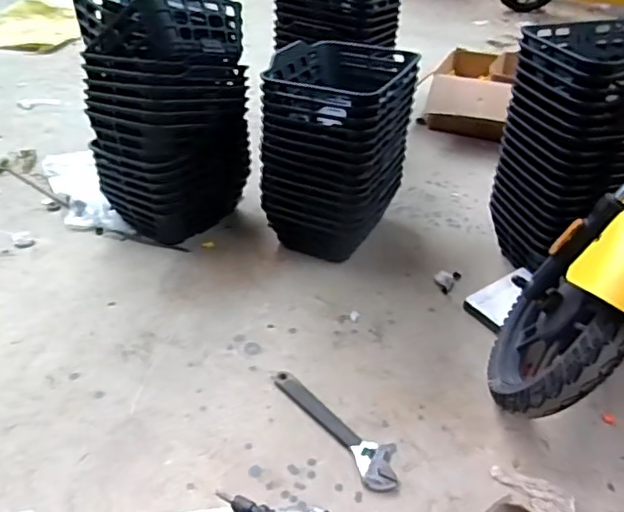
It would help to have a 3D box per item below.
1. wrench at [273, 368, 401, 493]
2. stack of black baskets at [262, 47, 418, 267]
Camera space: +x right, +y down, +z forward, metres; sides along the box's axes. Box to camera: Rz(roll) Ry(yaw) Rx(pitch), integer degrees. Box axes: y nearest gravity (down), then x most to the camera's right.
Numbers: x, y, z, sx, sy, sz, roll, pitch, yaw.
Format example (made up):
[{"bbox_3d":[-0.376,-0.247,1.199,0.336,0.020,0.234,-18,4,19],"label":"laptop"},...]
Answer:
[{"bbox_3d":[0.045,0.287,1.009,0.081,0.016,0.293,-25,46,-31],"label":"wrench"},{"bbox_3d":[0.059,-0.248,1.387,0.290,0.416,0.315,13,38,15],"label":"stack of black baskets"}]

